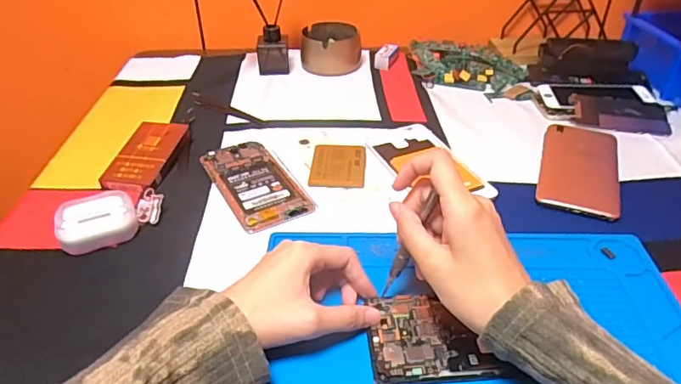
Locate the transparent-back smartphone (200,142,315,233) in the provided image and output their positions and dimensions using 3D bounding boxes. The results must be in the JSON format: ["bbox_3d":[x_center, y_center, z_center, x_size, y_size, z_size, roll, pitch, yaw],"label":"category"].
[{"bbox_3d":[-0.087,-0.011,0.527,0.068,0.006,0.136,-20,41,-23],"label":"transparent-back smartphone"}]

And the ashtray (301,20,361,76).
[{"bbox_3d":[-0.014,-0.208,0.762,0.085,0.048,0.076,-4,37,-4],"label":"ashtray"}]

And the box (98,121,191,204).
[{"bbox_3d":[-0.203,-0.037,0.552,0.055,0.019,0.112,6,38,9],"label":"box"}]

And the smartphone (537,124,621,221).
[{"bbox_3d":[0.246,-0.026,0.541,0.075,0.008,0.148,12,39,17],"label":"smartphone"}]

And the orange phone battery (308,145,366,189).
[{"bbox_3d":[-0.002,-0.028,0.542,0.055,0.007,0.071,2,37,3],"label":"orange phone battery"}]

